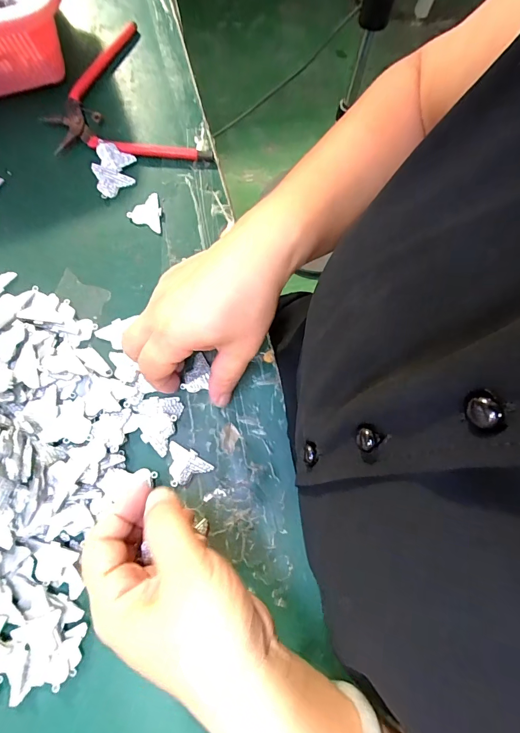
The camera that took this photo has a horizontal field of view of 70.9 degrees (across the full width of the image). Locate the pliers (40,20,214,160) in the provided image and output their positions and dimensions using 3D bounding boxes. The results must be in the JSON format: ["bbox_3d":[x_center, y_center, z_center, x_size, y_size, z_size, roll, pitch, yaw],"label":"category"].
[{"bbox_3d":[-0.128,-0.222,0.322,0.113,0.011,0.155,-30,80,-7],"label":"pliers"}]

